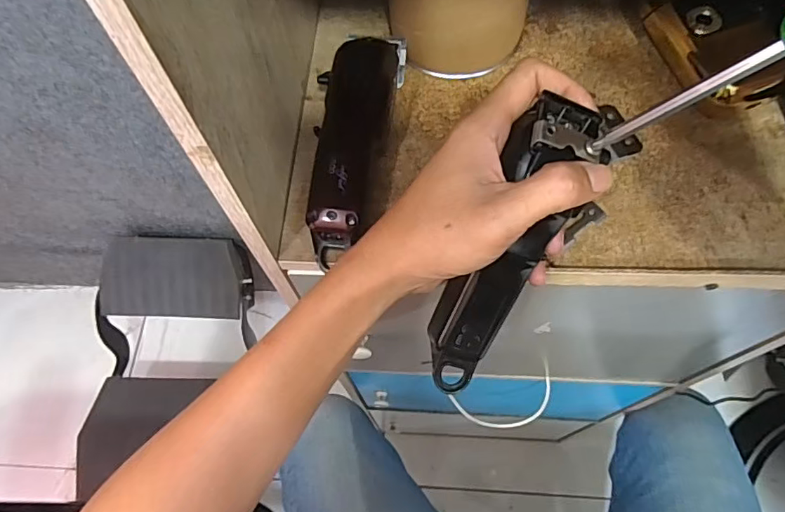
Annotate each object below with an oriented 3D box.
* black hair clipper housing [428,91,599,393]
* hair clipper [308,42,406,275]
[{"bbox_3d":[0.062,-0.001,0.294,0.044,0.030,0.174,24,108,13],"label":"black hair clipper housing"},{"bbox_3d":[-0.027,-0.085,0.350,0.049,0.038,0.163,7,66,7],"label":"hair clipper"}]

